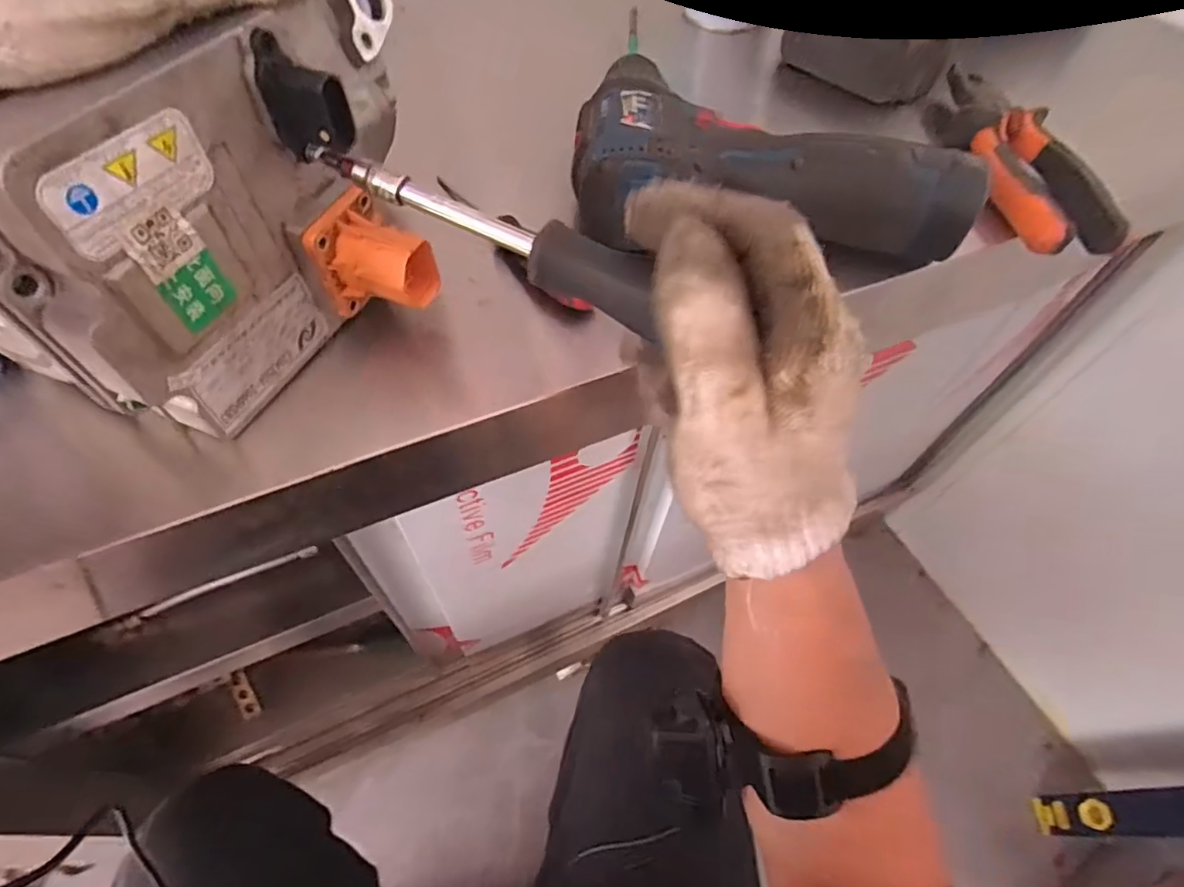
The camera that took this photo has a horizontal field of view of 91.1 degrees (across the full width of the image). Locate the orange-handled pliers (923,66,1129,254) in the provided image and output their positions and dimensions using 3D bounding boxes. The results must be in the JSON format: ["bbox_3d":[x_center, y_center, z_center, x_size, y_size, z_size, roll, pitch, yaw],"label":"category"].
[{"bbox_3d":[0.267,-0.181,0.367,0.064,0.021,0.168,0,56,-4],"label":"orange-handled pliers"}]

